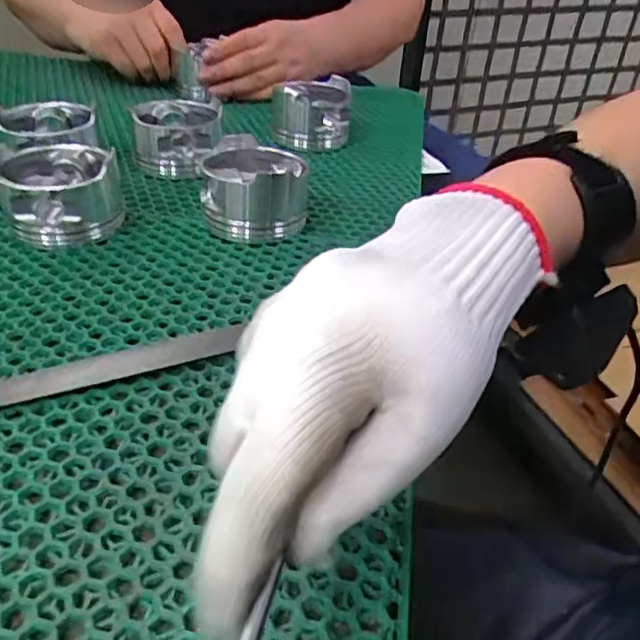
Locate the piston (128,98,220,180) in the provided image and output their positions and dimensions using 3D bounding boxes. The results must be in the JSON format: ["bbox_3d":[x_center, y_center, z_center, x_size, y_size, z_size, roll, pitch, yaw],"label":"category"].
[{"bbox_3d":[-0.124,-0.158,0.525,0.071,0.046,0.069,-5,38,-11],"label":"piston"}]

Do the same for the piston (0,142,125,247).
[{"bbox_3d":[-0.181,-0.091,0.424,0.077,0.051,0.084,-8,39,-16],"label":"piston"}]

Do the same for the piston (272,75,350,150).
[{"bbox_3d":[-0.006,-0.204,0.600,0.073,0.056,0.078,4,37,0],"label":"piston"}]

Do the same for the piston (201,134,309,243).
[{"bbox_3d":[-0.048,-0.096,0.445,0.073,0.056,0.073,3,38,-2],"label":"piston"}]

